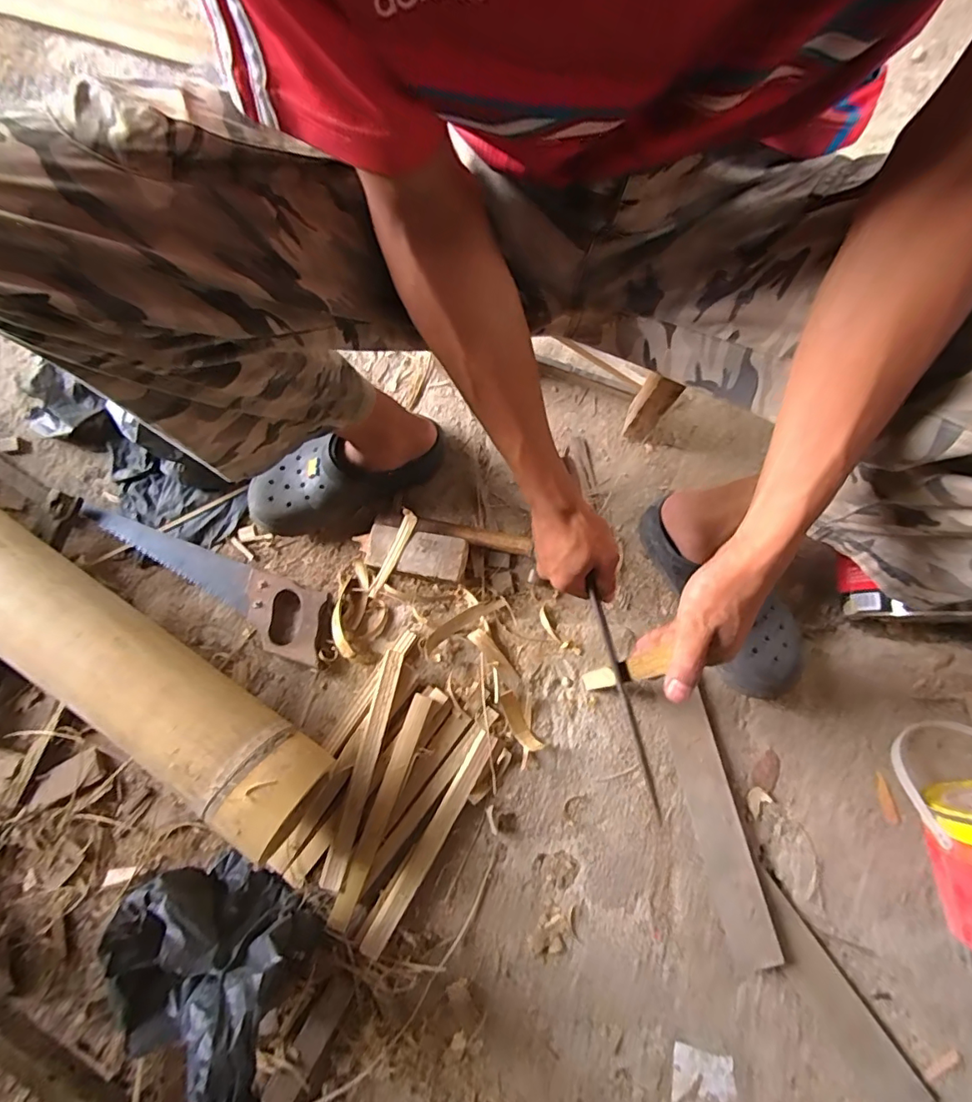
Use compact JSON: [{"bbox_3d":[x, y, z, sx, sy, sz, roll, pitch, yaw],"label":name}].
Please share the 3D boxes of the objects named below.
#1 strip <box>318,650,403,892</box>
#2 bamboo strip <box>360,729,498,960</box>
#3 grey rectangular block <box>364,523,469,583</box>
[{"bbox_3d":[-0.146,0.257,0.617,0.028,0.010,0.273,13,82,12],"label":"strip"},{"bbox_3d":[-0.065,0.342,0.611,0.025,0.012,0.274,30,82,6],"label":"bamboo strip"},{"bbox_3d":[-0.094,0.003,0.693,0.133,0.026,0.057,12,80,3],"label":"grey rectangular block"}]

